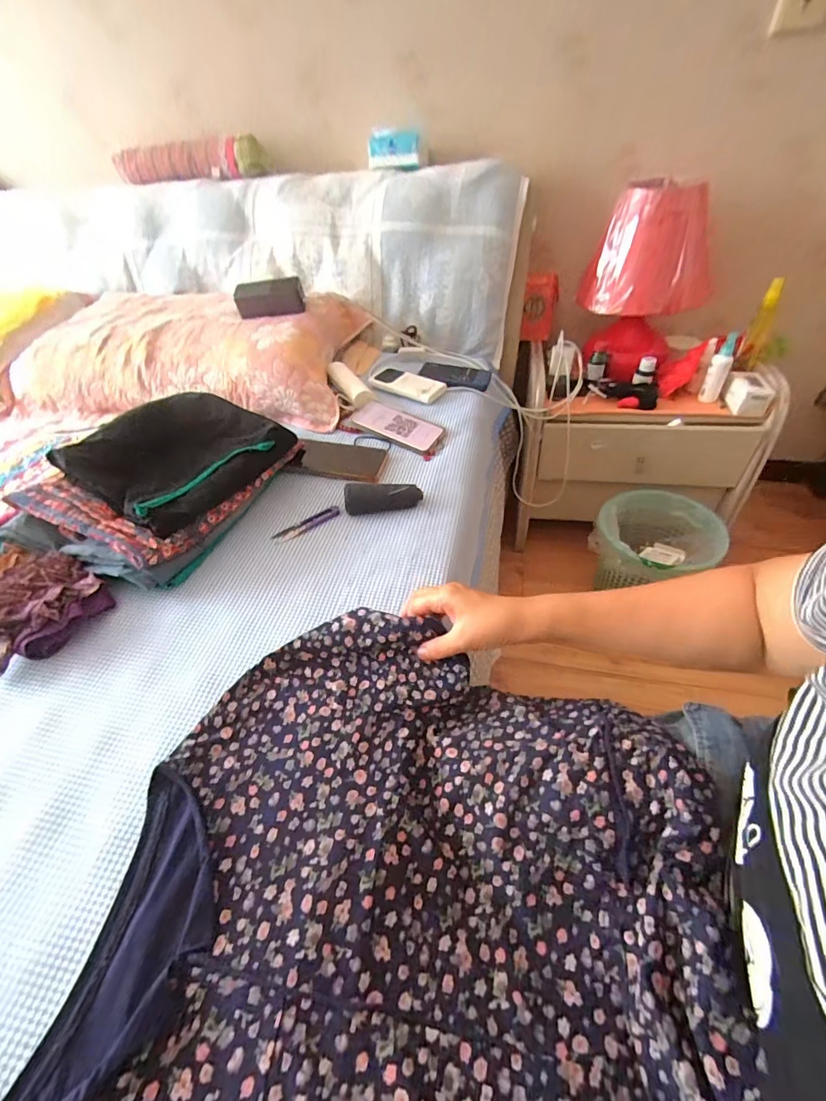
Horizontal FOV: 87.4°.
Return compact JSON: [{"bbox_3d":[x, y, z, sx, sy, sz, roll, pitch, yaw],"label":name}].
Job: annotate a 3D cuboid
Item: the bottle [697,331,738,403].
[{"bbox_3d":[0.642,-0.381,0.905,0.040,0.132,0.032,25,53,26],"label":"bottle"}]

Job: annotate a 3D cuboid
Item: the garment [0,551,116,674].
[{"bbox_3d":[-0.434,0.064,0.493,0.133,0.038,0.129,-2,46,2],"label":"garment"}]

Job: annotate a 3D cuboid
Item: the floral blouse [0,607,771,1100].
[{"bbox_3d":[-0.004,0.282,0.291,0.439,0.078,0.490,1,46,6],"label":"floral blouse"}]

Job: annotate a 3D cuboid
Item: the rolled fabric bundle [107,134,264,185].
[{"bbox_3d":[-0.552,-0.942,1.043,0.430,0.067,0.059,14,49,18],"label":"rolled fabric bundle"}]

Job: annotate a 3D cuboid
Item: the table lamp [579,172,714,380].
[{"bbox_3d":[0.515,-0.578,0.953,0.221,0.350,0.210,29,55,29],"label":"table lamp"}]

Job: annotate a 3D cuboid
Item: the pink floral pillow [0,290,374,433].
[{"bbox_3d":[-0.458,-0.419,0.898,0.676,0.123,0.345,4,47,9],"label":"pink floral pillow"}]

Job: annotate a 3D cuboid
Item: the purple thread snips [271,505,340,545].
[{"bbox_3d":[-0.148,-0.037,0.610,0.100,0.008,0.024,-31,51,-23],"label":"purple thread snips"}]

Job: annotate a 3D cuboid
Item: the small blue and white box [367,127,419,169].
[{"bbox_3d":[-0.046,-0.873,0.939,0.115,0.065,0.028,9,56,14],"label":"small blue and white box"}]

